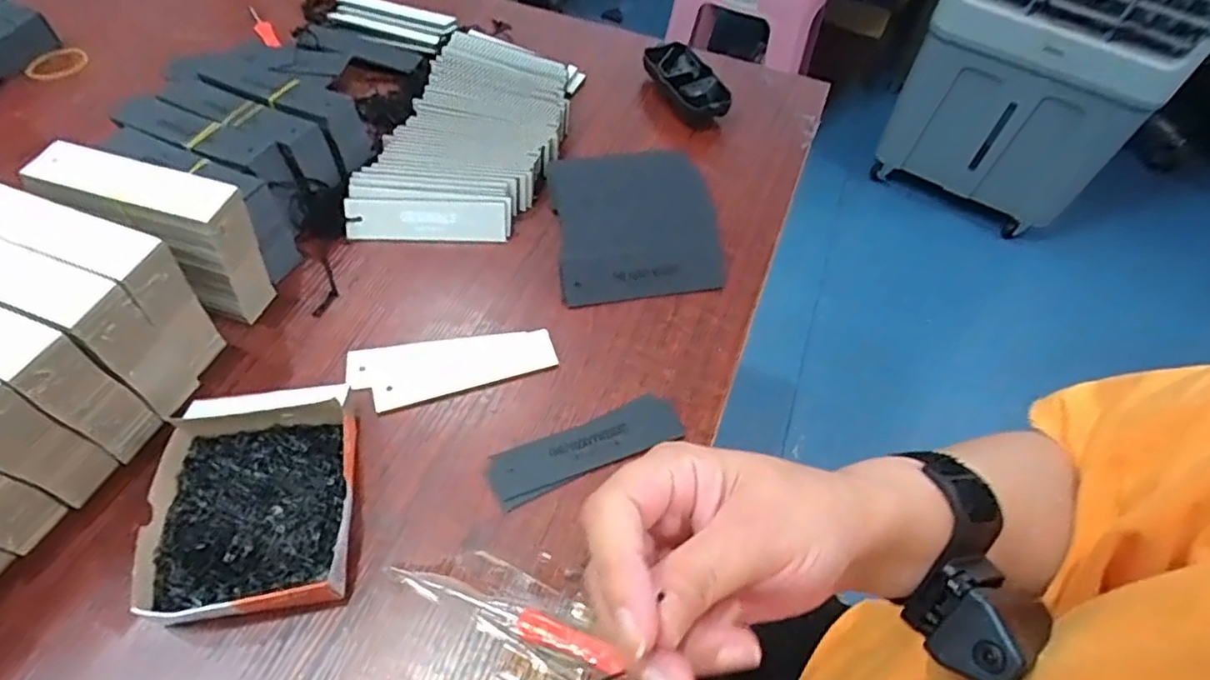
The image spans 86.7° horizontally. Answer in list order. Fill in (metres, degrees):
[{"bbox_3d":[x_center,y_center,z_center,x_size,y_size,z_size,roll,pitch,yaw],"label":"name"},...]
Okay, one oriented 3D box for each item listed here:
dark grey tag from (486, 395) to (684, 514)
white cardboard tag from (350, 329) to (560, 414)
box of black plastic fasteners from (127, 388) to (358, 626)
[{"bbox_3d":[-0.012,0.070,0.421,0.129,0.007,0.037,-22,59,-11],"label":"dark grey tag"},{"bbox_3d":[-0.105,0.020,0.448,0.139,0.004,0.047,-7,60,-9],"label":"white cardboard tag"},{"bbox_3d":[-0.206,0.092,0.378,0.107,0.025,0.130,-7,56,-10],"label":"box of black plastic fasteners"}]

